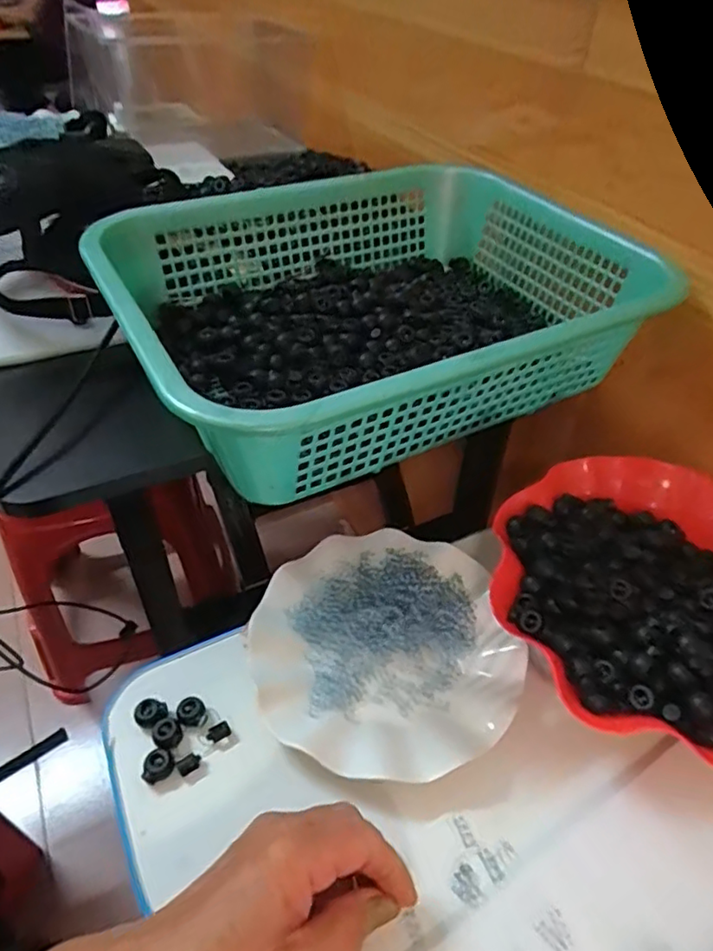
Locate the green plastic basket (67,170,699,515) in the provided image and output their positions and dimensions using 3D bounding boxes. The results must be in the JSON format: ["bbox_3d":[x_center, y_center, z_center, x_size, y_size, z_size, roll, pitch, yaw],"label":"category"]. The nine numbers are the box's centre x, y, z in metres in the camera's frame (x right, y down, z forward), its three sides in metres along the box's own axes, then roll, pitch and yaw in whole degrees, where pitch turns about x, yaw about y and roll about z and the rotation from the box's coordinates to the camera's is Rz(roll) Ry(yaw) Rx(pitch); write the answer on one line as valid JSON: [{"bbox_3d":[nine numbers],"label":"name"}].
[{"bbox_3d":[0.013,-0.131,0.478,0.373,0.098,0.282,-21,49,-22],"label":"green plastic basket"}]

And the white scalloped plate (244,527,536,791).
[{"bbox_3d":[0.018,0.117,0.418,0.173,0.020,0.175,1,44,-1],"label":"white scalloped plate"}]

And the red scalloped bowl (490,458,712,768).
[{"bbox_3d":[0.206,0.088,0.421,0.212,0.059,0.216,1,44,-1],"label":"red scalloped bowl"}]

